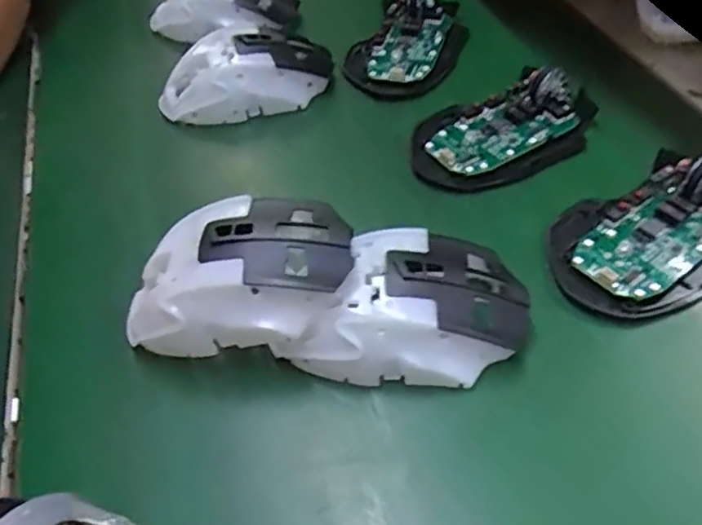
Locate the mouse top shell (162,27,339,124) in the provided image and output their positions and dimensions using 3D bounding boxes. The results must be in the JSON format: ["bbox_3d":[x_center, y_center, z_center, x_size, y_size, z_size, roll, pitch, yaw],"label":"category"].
[{"bbox_3d":[-0.068,-0.122,0.415,0.113,0.042,0.058,-15,44,-5],"label":"mouse top shell"}]

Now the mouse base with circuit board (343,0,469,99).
[{"bbox_3d":[0.039,-0.153,0.435,0.068,0.021,0.104,14,49,23],"label":"mouse base with circuit board"}]

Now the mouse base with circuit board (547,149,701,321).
[{"bbox_3d":[0.147,-0.019,0.305,0.113,0.025,0.072,-25,46,-15],"label":"mouse base with circuit board"}]

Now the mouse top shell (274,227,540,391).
[{"bbox_3d":[0.024,0.018,0.278,0.104,0.034,0.061,-8,44,3],"label":"mouse top shell"}]

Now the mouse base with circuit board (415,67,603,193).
[{"bbox_3d":[0.088,-0.081,0.365,0.113,0.023,0.067,-22,45,-12],"label":"mouse base with circuit board"}]

